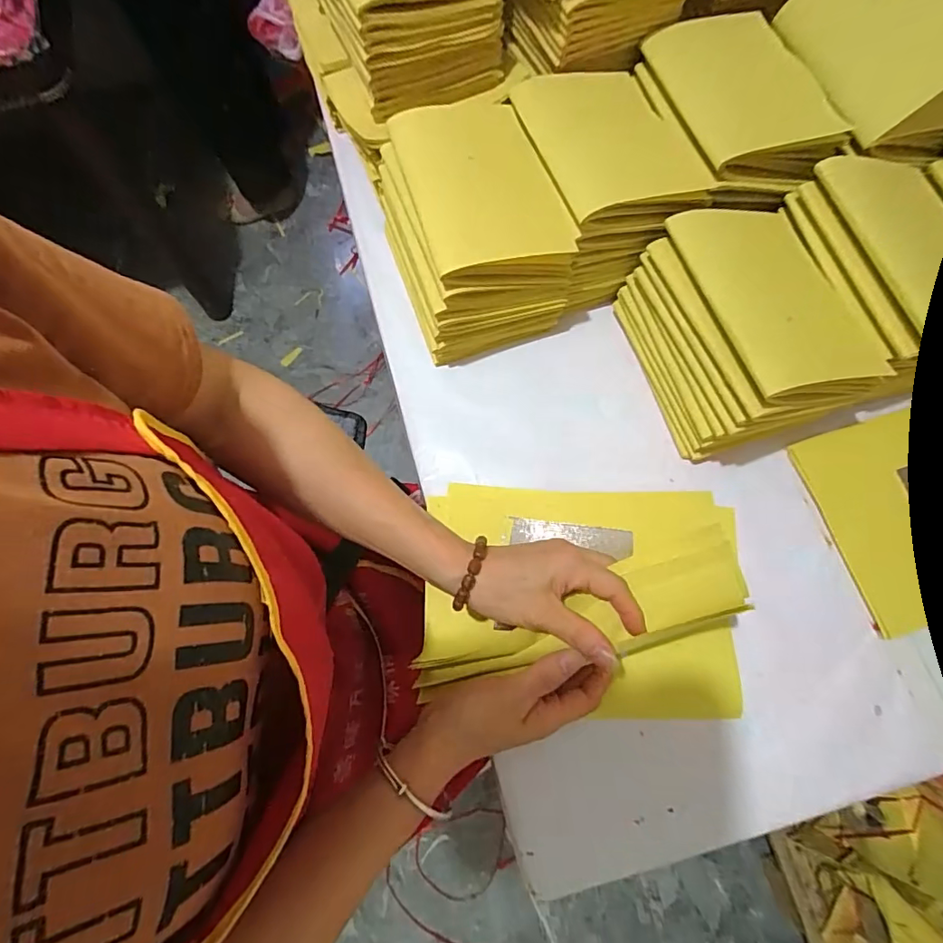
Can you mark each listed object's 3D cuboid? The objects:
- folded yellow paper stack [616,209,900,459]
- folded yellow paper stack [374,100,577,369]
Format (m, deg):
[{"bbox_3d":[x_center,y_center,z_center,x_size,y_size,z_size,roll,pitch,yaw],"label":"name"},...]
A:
[{"bbox_3d":[0.209,-0.112,0.402,0.127,0.109,0.168,-17,73,-4],"label":"folded yellow paper stack"},{"bbox_3d":[0.000,-0.211,0.444,0.131,0.096,0.183,-18,73,-4],"label":"folded yellow paper stack"}]

